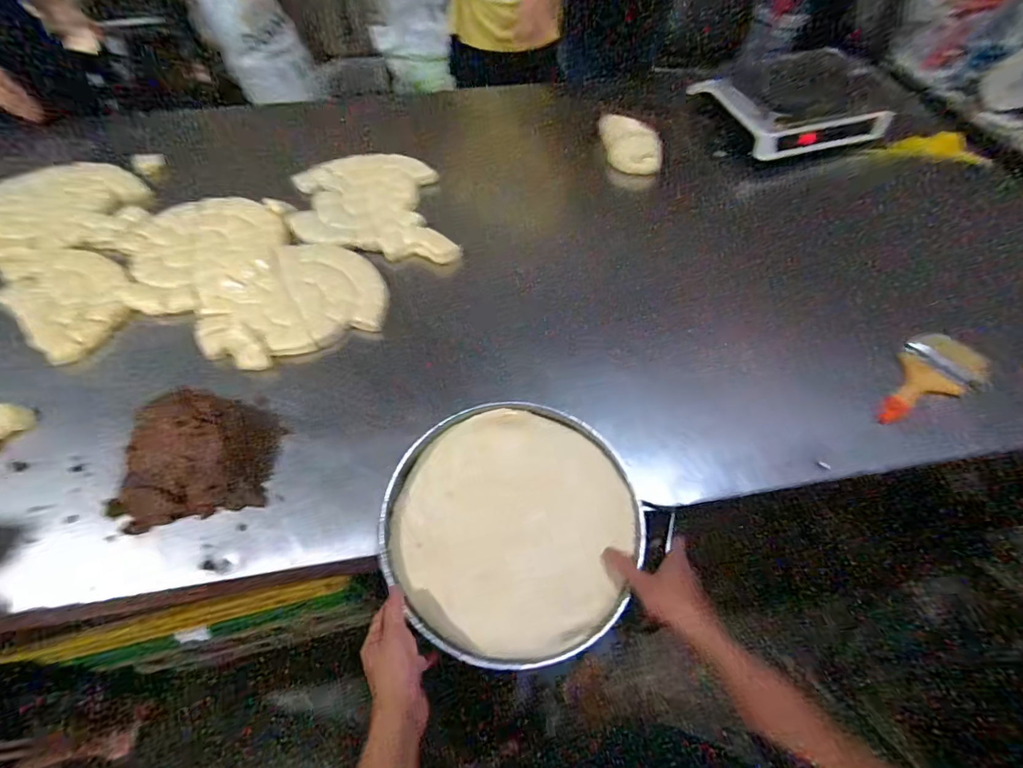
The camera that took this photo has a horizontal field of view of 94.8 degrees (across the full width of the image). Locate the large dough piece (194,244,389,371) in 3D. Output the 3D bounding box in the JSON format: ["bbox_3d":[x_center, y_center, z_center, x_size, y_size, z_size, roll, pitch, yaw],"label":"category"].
[{"bbox_3d":[-0.392,-0.160,0.836,0.299,0.018,0.270,-22,60,-15],"label":"large dough piece"}]

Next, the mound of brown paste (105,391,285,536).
[{"bbox_3d":[-0.434,0.099,0.647,0.207,0.056,0.188,1,57,-1],"label":"mound of brown paste"}]

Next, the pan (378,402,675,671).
[{"bbox_3d":[0.001,0.176,0.609,0.308,0.048,0.314,1,57,-1],"label":"pan"}]

